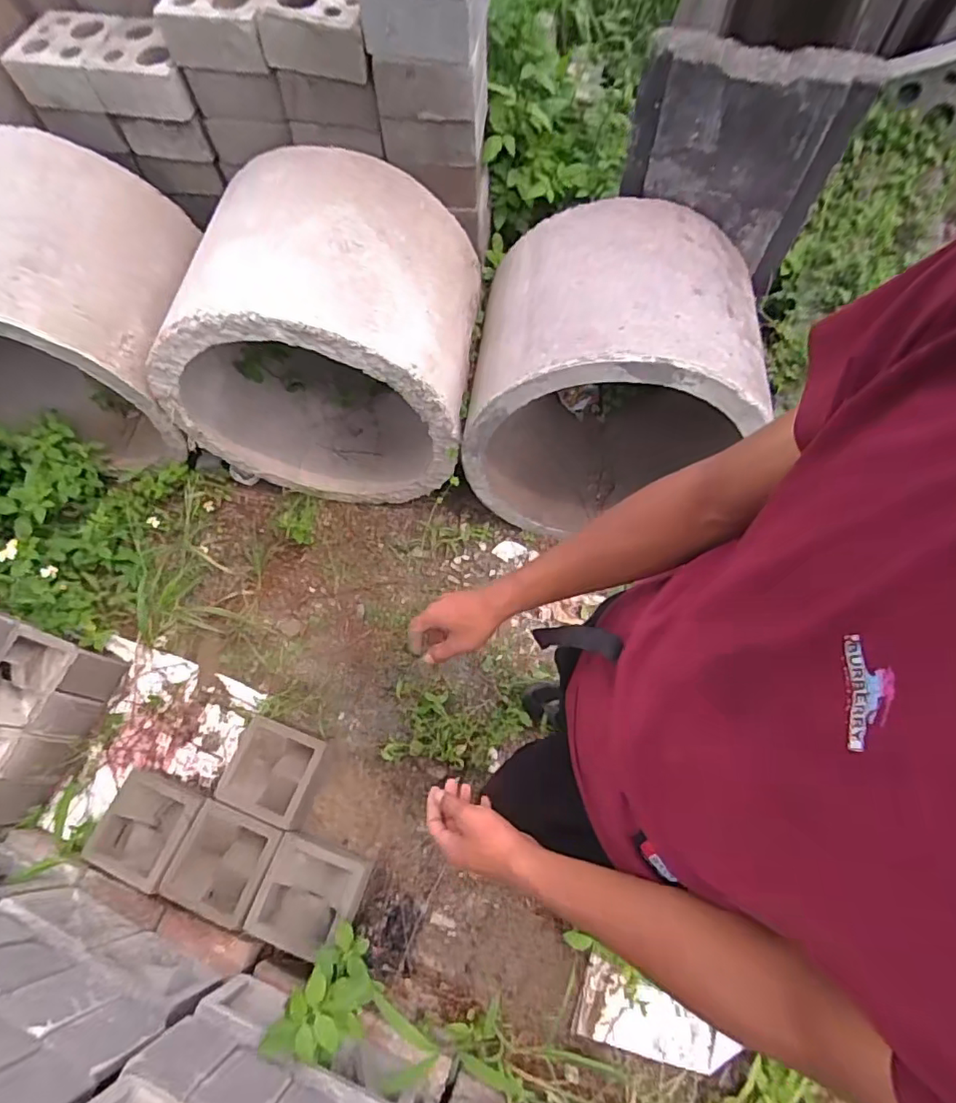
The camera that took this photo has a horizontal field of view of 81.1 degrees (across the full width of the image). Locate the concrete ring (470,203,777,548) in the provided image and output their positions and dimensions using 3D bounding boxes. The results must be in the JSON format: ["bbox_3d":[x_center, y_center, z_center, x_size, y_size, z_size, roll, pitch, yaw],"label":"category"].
[{"bbox_3d":[0.357,-0.392,1.507,0.710,0.797,0.539,8,67,6],"label":"concrete ring"}]

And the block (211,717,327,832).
[{"bbox_3d":[-0.495,0.533,1.362,0.202,0.107,0.207,16,68,9],"label":"block"}]

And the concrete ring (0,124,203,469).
[{"bbox_3d":[-1.077,-0.575,1.446,0.691,0.723,0.475,4,66,4],"label":"concrete ring"}]

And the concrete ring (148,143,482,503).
[{"bbox_3d":[-0.370,-0.509,1.449,0.713,0.716,0.481,4,66,4],"label":"concrete ring"}]

